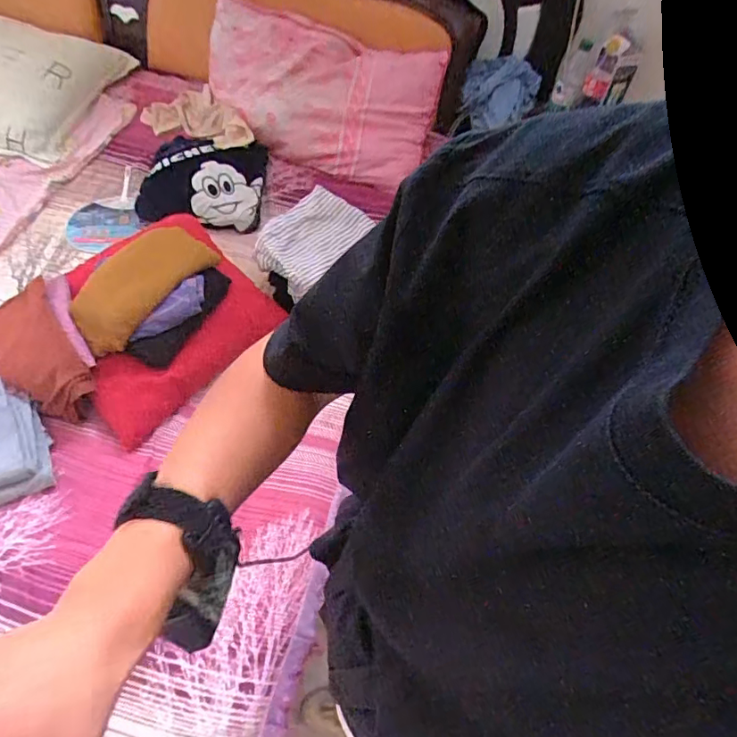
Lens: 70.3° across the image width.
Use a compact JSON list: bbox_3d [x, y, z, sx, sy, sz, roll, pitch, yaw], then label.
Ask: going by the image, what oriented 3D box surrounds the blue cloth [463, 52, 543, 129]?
[{"bbox_3d":[0.335,-0.704,1.320,0.182,0.043,0.165,-12,92,11],"label":"blue cloth"}]

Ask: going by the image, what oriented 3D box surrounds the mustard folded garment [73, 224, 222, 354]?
[{"bbox_3d":[-0.441,-0.171,1.029,0.134,0.092,0.306,29,60,11],"label":"mustard folded garment"}]

